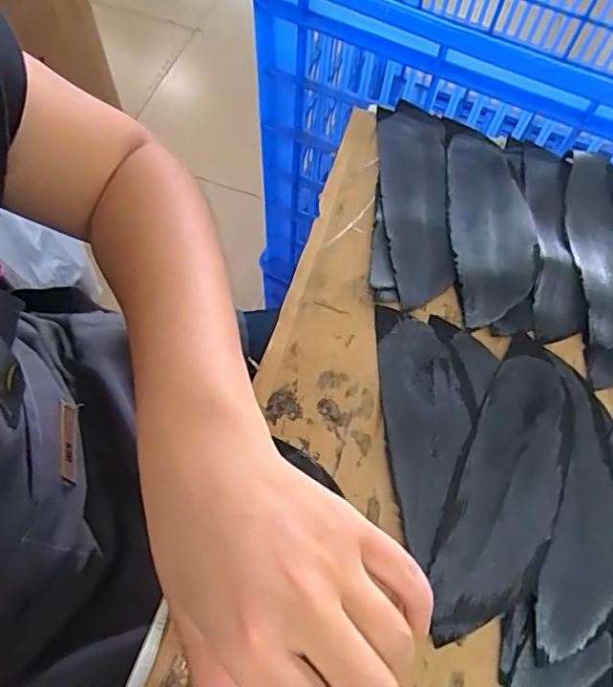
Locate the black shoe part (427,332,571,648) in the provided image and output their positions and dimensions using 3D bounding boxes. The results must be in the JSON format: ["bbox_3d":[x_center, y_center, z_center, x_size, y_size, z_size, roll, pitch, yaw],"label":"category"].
[{"bbox_3d":[0.099,0.067,0.263,0.047,0.005,0.152,23,67,9],"label":"black shoe part"}]

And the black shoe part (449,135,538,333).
[{"bbox_3d":[0.111,-0.076,0.328,0.046,0.010,0.141,2,65,0],"label":"black shoe part"}]

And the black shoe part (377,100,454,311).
[{"bbox_3d":[0.068,-0.093,0.339,0.043,0.004,0.155,3,65,0],"label":"black shoe part"}]

